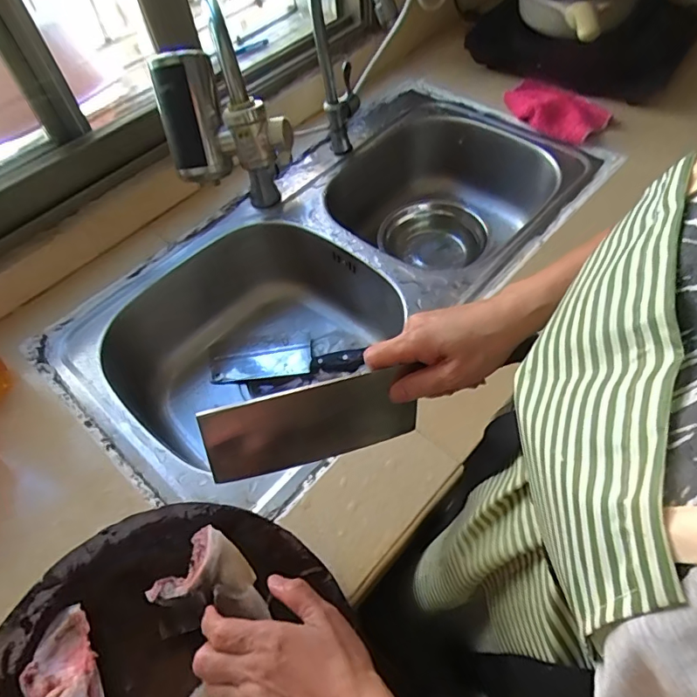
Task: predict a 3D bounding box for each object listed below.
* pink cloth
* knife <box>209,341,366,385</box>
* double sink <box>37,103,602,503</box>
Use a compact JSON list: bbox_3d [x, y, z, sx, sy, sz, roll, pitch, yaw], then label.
[{"bbox_3d":[0.340,-0.399,0.822,0.112,0.044,0.178,-35,59,-18],"label":"pink cloth"},{"bbox_3d":[-0.098,0.021,0.778,0.237,0.020,0.062,-4,55,2],"label":"knife"},{"bbox_3d":[0.006,-0.096,0.762,0.408,0.165,0.771,36,66,26],"label":"double sink"}]

